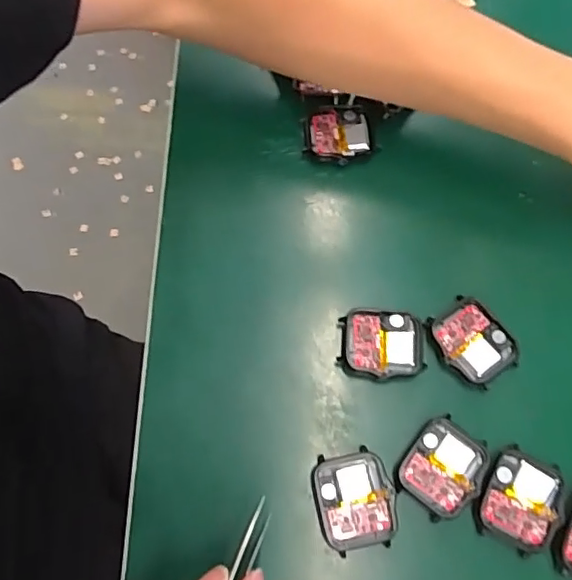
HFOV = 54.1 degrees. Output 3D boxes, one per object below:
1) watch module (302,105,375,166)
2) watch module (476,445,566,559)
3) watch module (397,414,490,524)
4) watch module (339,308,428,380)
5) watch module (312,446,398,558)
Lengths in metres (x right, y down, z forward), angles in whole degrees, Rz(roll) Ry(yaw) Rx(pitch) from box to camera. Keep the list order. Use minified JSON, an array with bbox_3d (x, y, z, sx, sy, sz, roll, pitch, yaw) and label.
[{"bbox_3d":[0.033,-0.098,0.357,0.043,0.010,0.038,-1,71,-1],"label":"watch module"},{"bbox_3d":[0.119,0.107,0.285,0.036,0.005,0.045,25,72,7],"label":"watch module"},{"bbox_3d":[0.082,0.092,0.289,0.037,0.004,0.045,38,74,11],"label":"watch module"},{"bbox_3d":[0.053,0.031,0.314,0.046,0.009,0.038,2,70,-1],"label":"watch module"},{"bbox_3d":[0.035,0.108,0.287,0.039,0.009,0.046,-11,71,-5],"label":"watch module"}]

